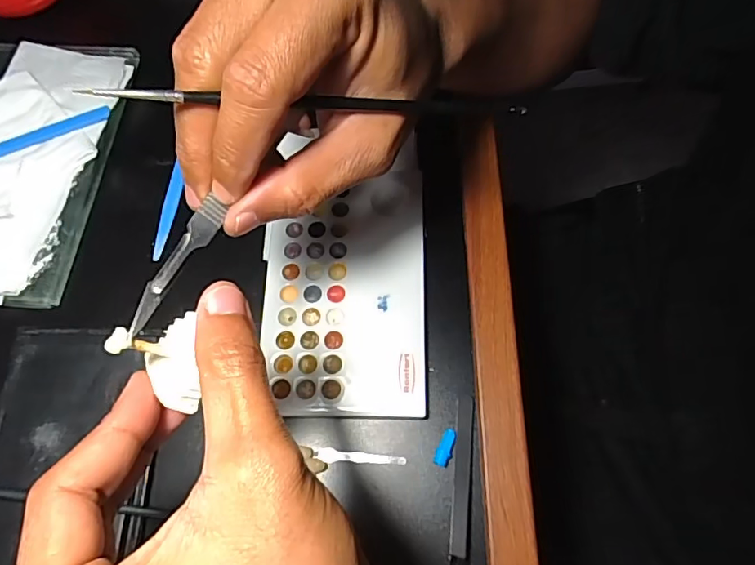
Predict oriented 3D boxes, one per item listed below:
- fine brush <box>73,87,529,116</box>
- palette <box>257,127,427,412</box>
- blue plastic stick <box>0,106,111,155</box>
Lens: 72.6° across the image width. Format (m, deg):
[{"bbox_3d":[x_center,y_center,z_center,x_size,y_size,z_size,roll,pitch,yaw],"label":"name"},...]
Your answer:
[{"bbox_3d":[-0.014,-0.063,0.183,0.161,0.006,0.004,-6,69,-22],"label":"fine brush"},{"bbox_3d":[-0.020,-0.002,0.301,0.091,0.012,0.155,-1,68,2],"label":"palette"},{"bbox_3d":[-0.247,-0.091,0.343,0.137,0.004,0.008,-24,69,-7],"label":"blue plastic stick"}]

